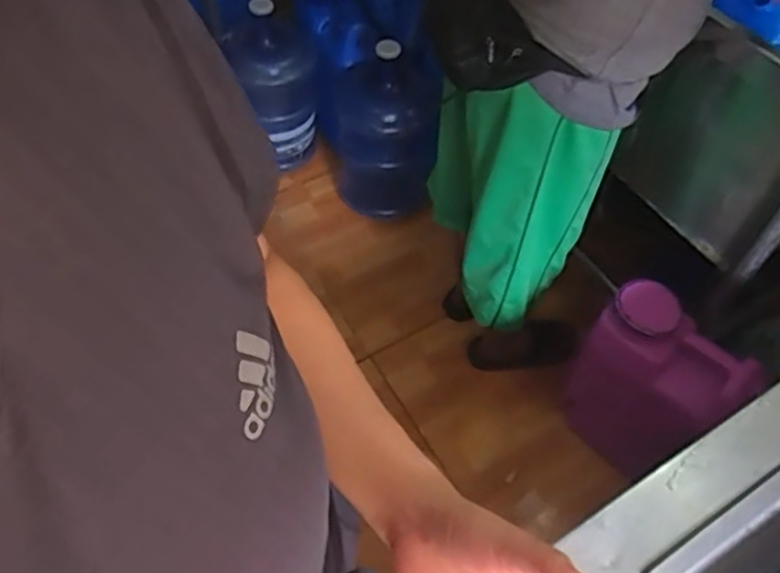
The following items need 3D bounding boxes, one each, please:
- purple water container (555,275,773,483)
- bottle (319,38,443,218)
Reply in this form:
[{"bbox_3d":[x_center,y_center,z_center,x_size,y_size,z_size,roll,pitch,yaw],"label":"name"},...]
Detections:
[{"bbox_3d":[0.506,0.212,1.343,0.152,0.410,0.284,-35,62,-24],"label":"purple water container"},{"bbox_3d":[-0.030,-0.405,1.705,0.274,0.408,0.268,1,54,-1],"label":"bottle"}]

